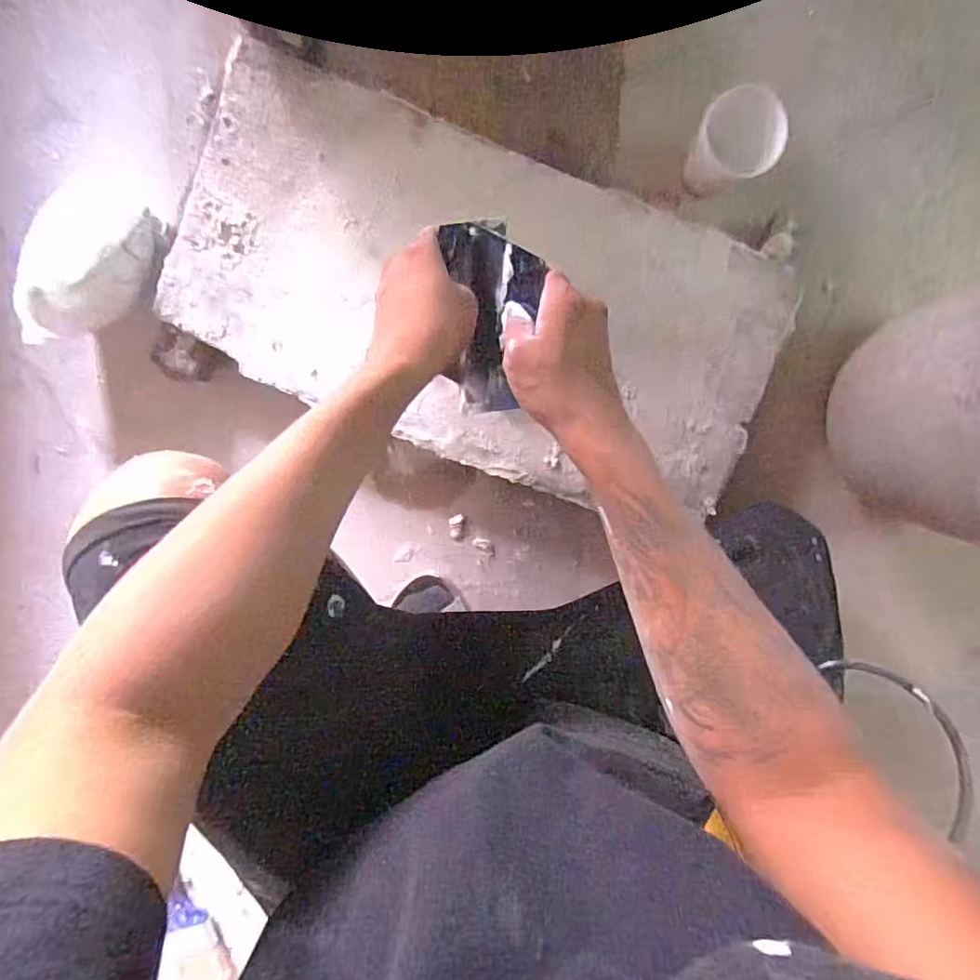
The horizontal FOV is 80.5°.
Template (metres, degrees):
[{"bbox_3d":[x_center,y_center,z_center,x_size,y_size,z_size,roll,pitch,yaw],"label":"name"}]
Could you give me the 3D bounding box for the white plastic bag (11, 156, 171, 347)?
[{"bbox_3d":[-0.387,-0.231,0.562,0.089,0.093,0.186,10,97,-2],"label":"white plastic bag"}]

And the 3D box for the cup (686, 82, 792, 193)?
[{"bbox_3d":[0.234,-0.339,0.573,0.079,0.085,0.073,0,97,-1],"label":"cup"}]

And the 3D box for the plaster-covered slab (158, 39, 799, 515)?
[{"bbox_3d":[-0.008,-0.189,0.612,0.620,0.046,0.308,21,97,-3],"label":"plaster-covered slab"}]

